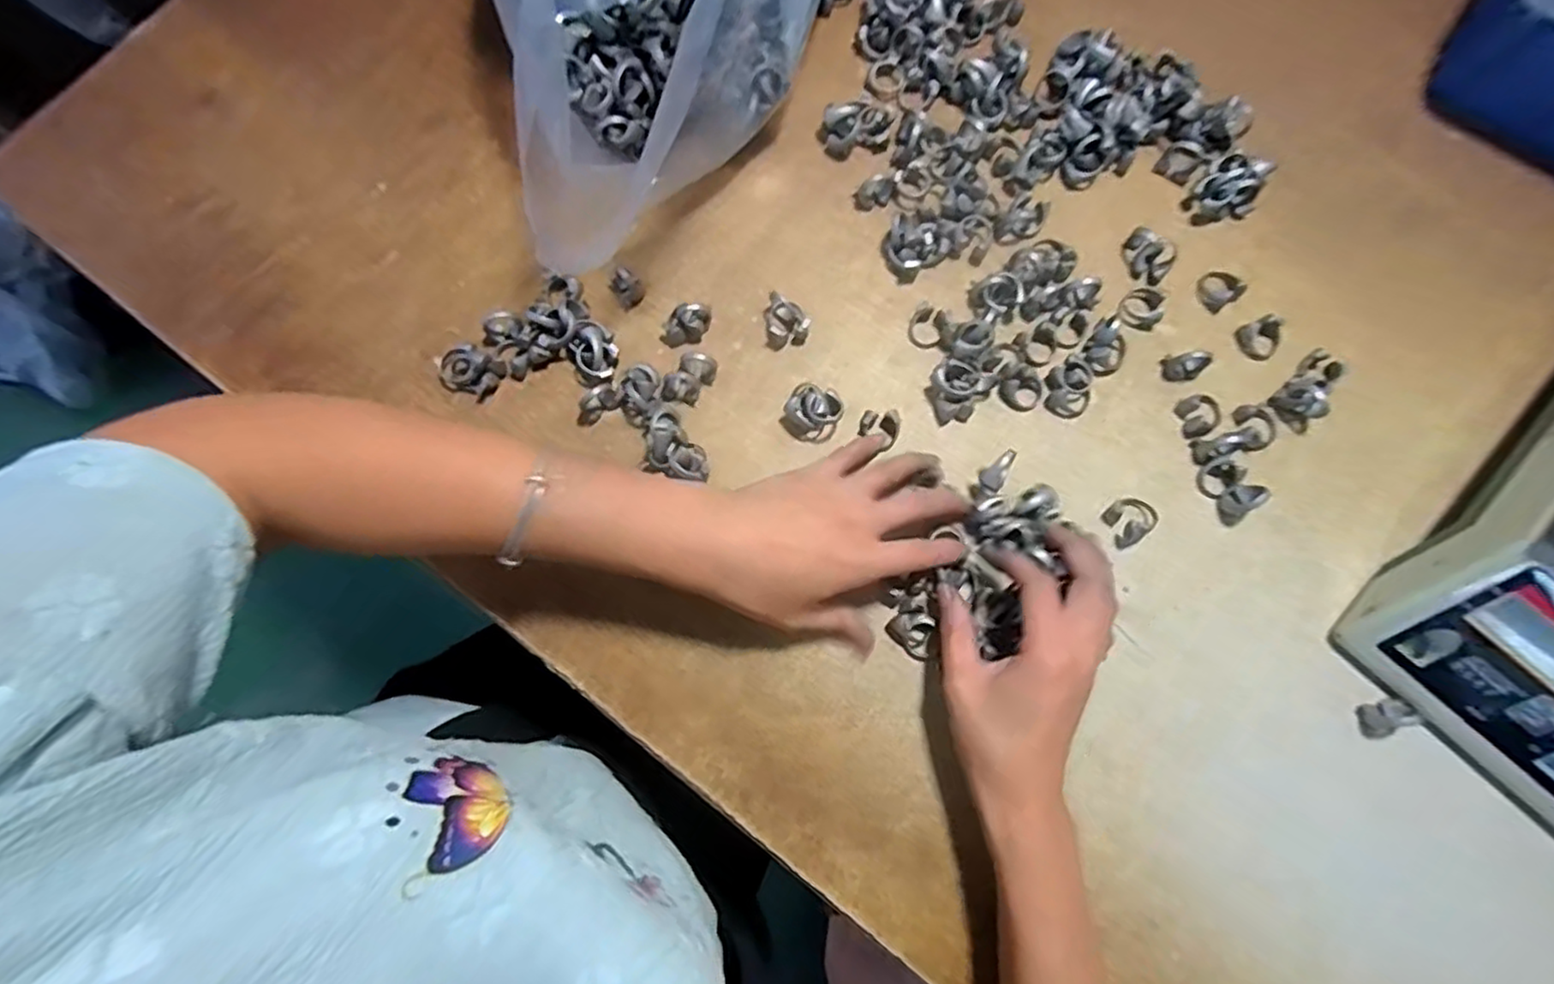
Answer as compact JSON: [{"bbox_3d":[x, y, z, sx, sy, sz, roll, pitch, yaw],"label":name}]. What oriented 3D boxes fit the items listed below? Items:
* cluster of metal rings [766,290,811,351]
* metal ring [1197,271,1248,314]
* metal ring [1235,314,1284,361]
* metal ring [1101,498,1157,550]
[{"bbox_3d":[0.006,-0.101,0.415,0.027,0.016,0.029,9,79,1],"label":"cluster of metal rings"},{"bbox_3d":[0.273,-0.126,0.425,0.022,0.011,0.023,0,79,-1],"label":"metal ring"},{"bbox_3d":[0.294,-0.094,0.416,0.024,0.012,0.023,0,79,-1],"label":"metal ring"},{"bbox_3d":[0.204,0.016,0.394,0.026,0.018,0.025,0,79,-1],"label":"metal ring"}]

